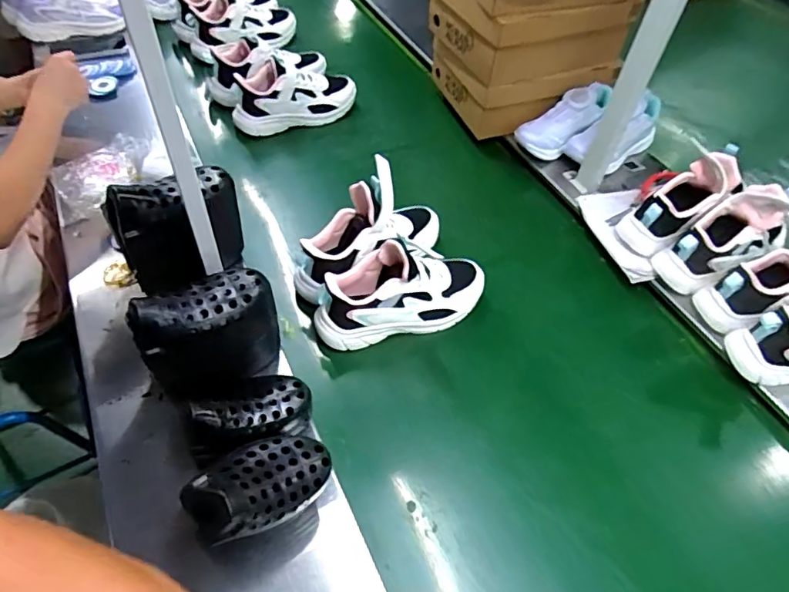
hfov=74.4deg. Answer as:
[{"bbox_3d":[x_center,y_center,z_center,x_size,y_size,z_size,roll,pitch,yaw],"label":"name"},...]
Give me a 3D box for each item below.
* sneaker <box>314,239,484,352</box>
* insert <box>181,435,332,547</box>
[{"bbox_3d":[0.014,-0.013,0.735,0.256,0.143,0.091,-15,54,-15],"label":"sneaker"},{"bbox_3d":[-0.125,0.166,0.481,0.130,0.059,0.083,-30,61,-26],"label":"insert"}]

